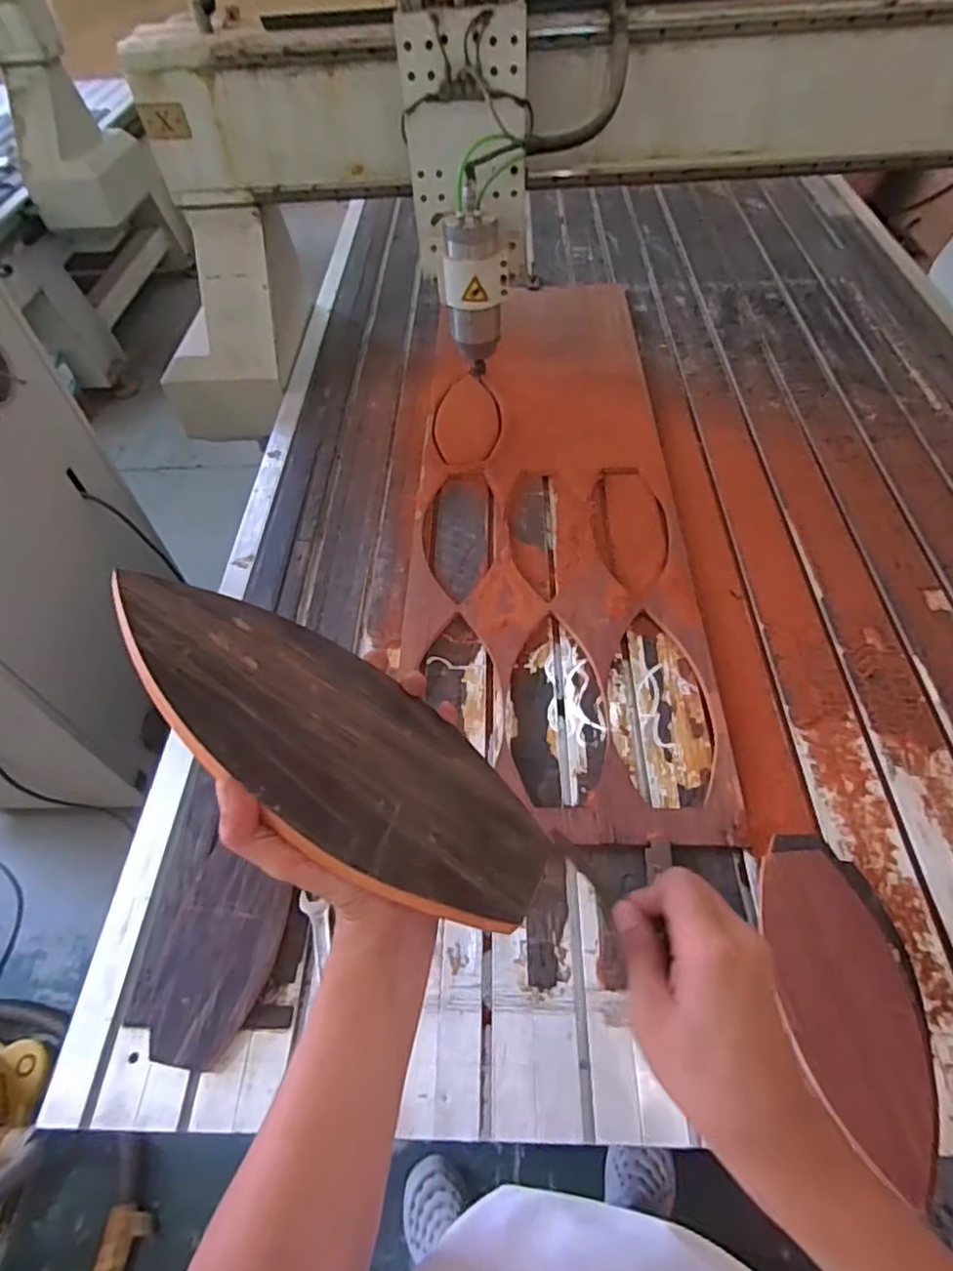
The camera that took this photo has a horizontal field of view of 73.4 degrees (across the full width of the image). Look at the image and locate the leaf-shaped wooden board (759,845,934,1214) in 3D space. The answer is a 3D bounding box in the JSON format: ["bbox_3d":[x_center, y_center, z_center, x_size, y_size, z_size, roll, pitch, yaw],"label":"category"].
[{"bbox_3d":[0.366,0.353,0.623,0.125,0.017,0.273,-6,56,0],"label":"leaf-shaped wooden board"}]

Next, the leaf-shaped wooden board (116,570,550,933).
[{"bbox_3d":[-0.081,0.056,0.360,0.274,0.005,0.117,34,37,1],"label":"leaf-shaped wooden board"}]

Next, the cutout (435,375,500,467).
[{"bbox_3d":[-0.019,-0.429,1.269,0.121,0.013,0.258,-4,54,1],"label":"cutout"}]

